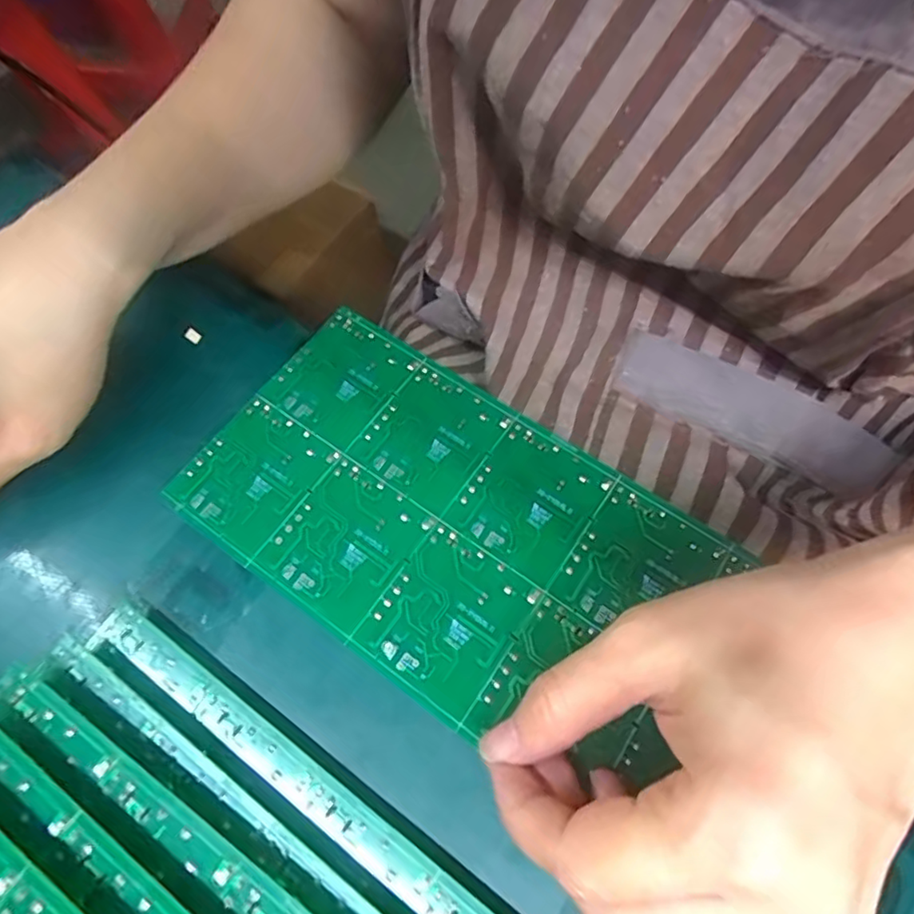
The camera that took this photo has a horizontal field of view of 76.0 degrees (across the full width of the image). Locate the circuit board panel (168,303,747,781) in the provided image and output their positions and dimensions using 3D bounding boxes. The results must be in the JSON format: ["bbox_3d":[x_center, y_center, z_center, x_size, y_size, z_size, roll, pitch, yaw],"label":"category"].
[{"bbox_3d":[-0.004,0.024,0.215,0.186,0.004,0.106,33,72,14],"label":"circuit board panel"}]

